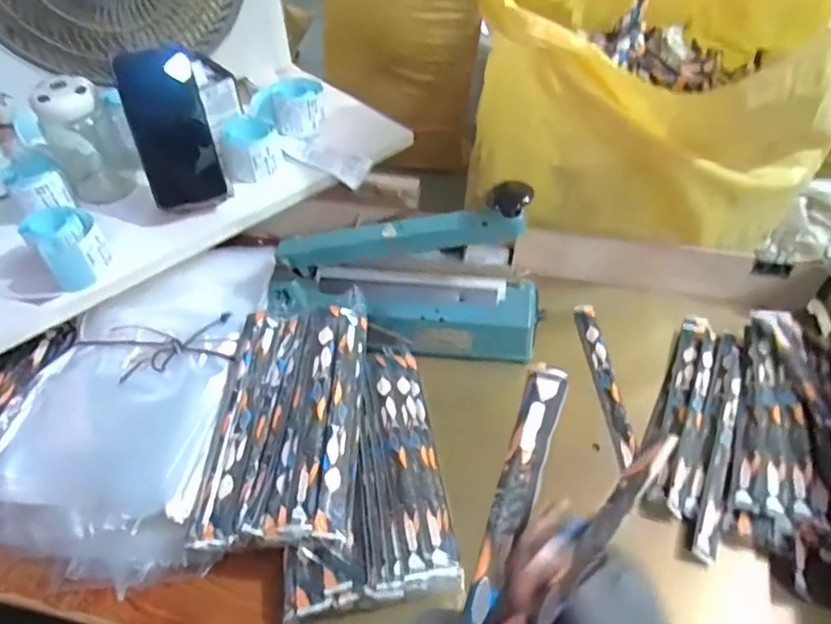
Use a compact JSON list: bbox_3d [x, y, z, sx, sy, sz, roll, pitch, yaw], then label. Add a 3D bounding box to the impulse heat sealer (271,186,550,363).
[{"bbox_3d":[-0.014,-0.039,0.631,0.298,0.183,0.079,3,48,3],"label":"impulse heat sealer"}]

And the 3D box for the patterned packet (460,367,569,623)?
[{"bbox_3d":[0.050,0.093,0.296,0.019,0.005,0.131,17,81,15],"label":"patterned packet"}]

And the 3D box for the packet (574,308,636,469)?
[{"bbox_3d":[0.210,0.074,0.650,0.023,0.010,0.209,-1,48,-1],"label":"packet"}]

